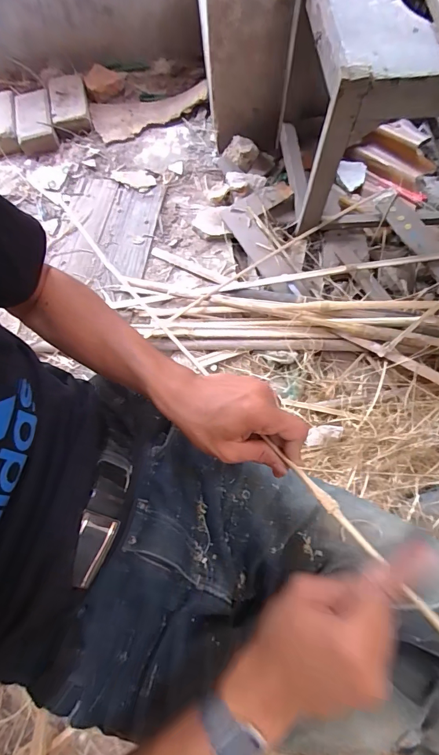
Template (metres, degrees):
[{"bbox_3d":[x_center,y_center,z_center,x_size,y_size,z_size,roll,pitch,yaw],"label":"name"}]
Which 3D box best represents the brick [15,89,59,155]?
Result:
[{"bbox_3d":[-0.580,-0.809,1.248,0.107,0.053,0.269,-17,69,-3],"label":"brick"}]

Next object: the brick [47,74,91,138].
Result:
[{"bbox_3d":[-0.471,-0.856,1.244,0.114,0.065,0.255,-16,69,-2],"label":"brick"}]

